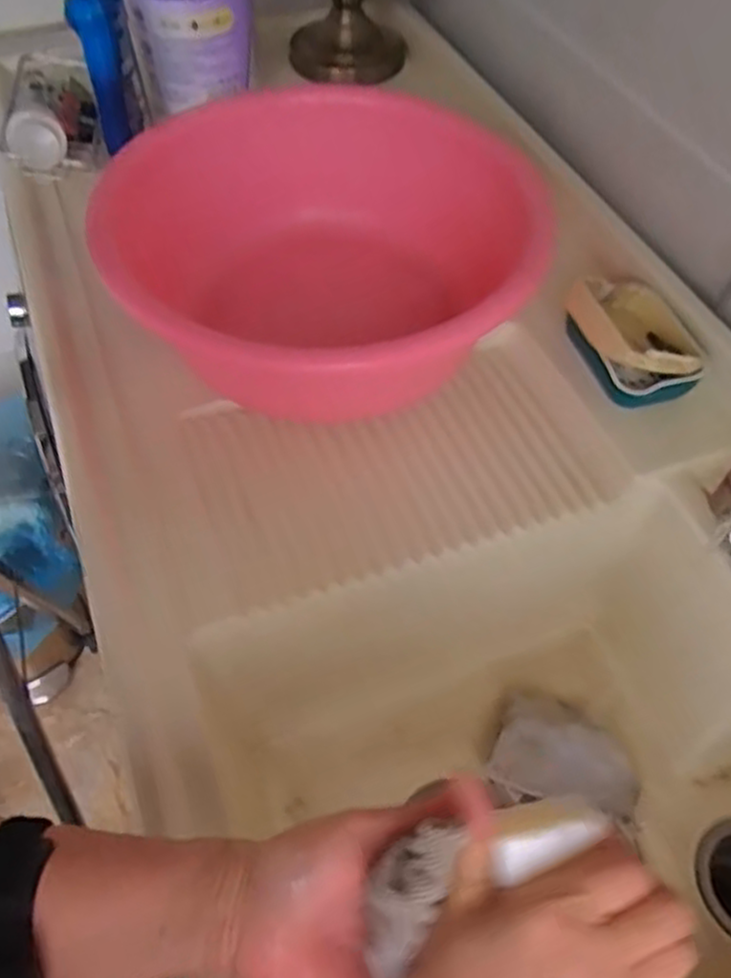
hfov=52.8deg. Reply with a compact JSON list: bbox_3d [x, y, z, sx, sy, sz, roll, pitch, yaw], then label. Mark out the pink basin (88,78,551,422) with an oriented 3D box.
[{"bbox_3d":[-0.008,-0.212,0.681,0.377,0.150,0.359,0,55,-1],"label":"pink basin"}]

